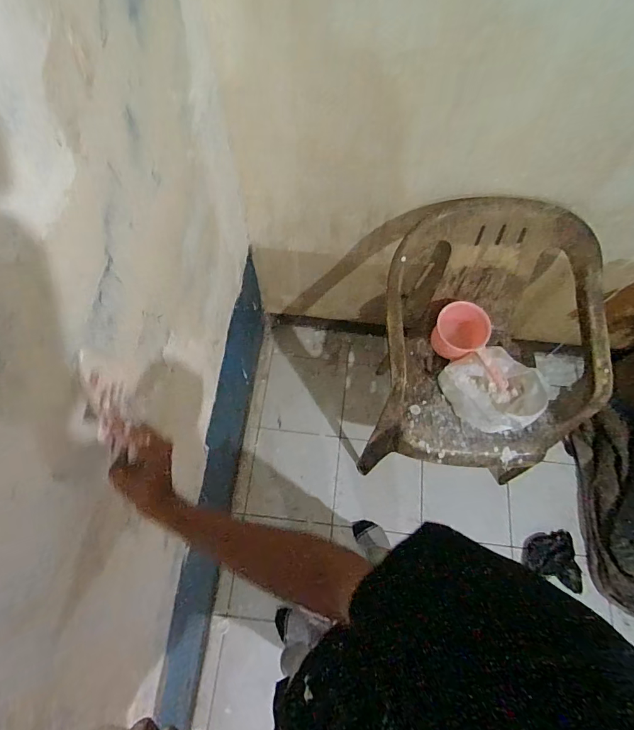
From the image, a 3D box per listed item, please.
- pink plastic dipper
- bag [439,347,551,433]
[{"bbox_3d":[0.429,-0.051,1.135,0.247,0.131,0.113,37,73,14],"label":"pink plastic dipper"},{"bbox_3d":[0.464,0.062,1.092,0.208,0.127,0.229,-16,69,-6],"label":"bag"}]

